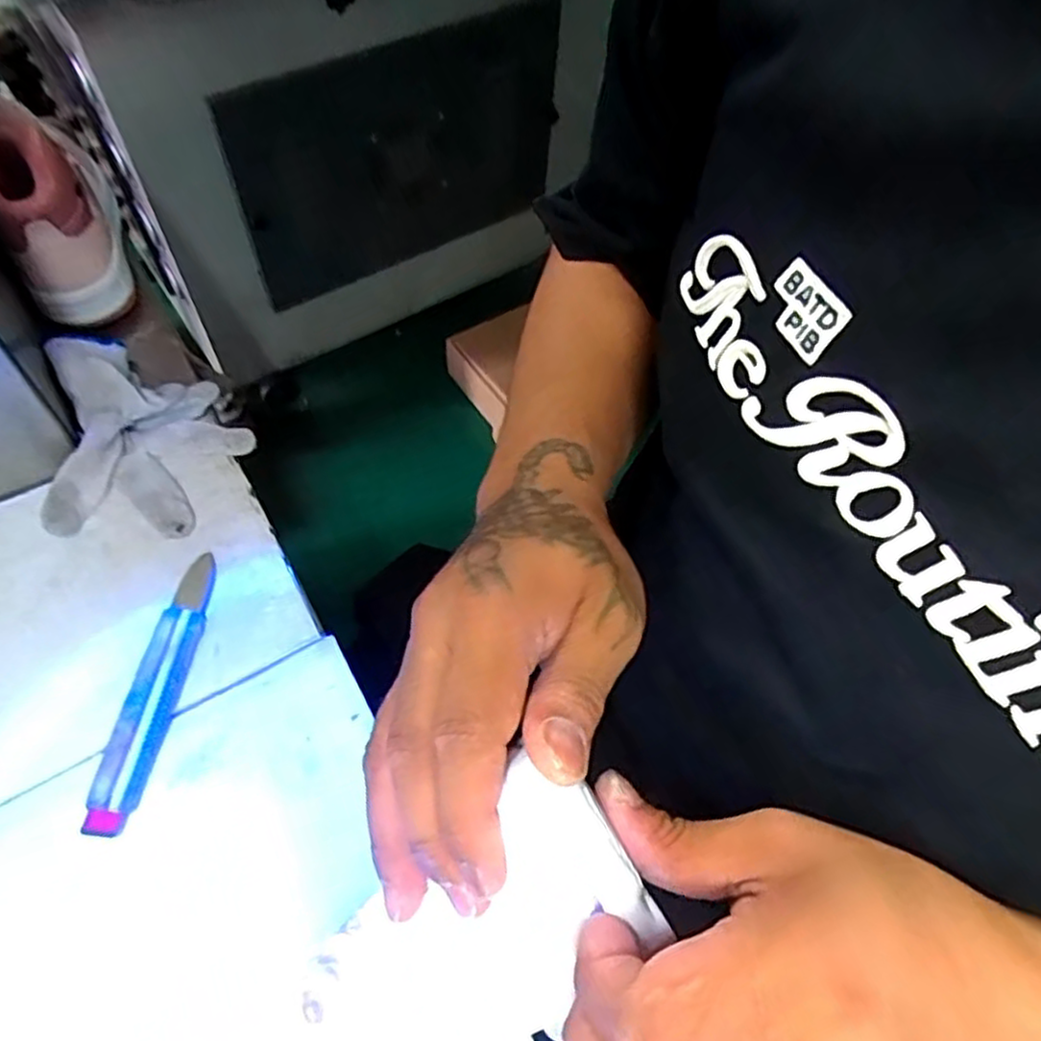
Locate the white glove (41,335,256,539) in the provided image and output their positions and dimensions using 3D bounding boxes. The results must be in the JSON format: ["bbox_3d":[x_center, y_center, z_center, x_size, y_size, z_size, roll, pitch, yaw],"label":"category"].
[{"bbox_3d":[-0.256,-0.065,0.511,0.124,0.037,0.161,-6,59,-8],"label":"white glove"}]

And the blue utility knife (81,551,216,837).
[{"bbox_3d":[-0.209,0.092,0.429,0.028,0.017,0.165,9,58,2],"label":"blue utility knife"}]

